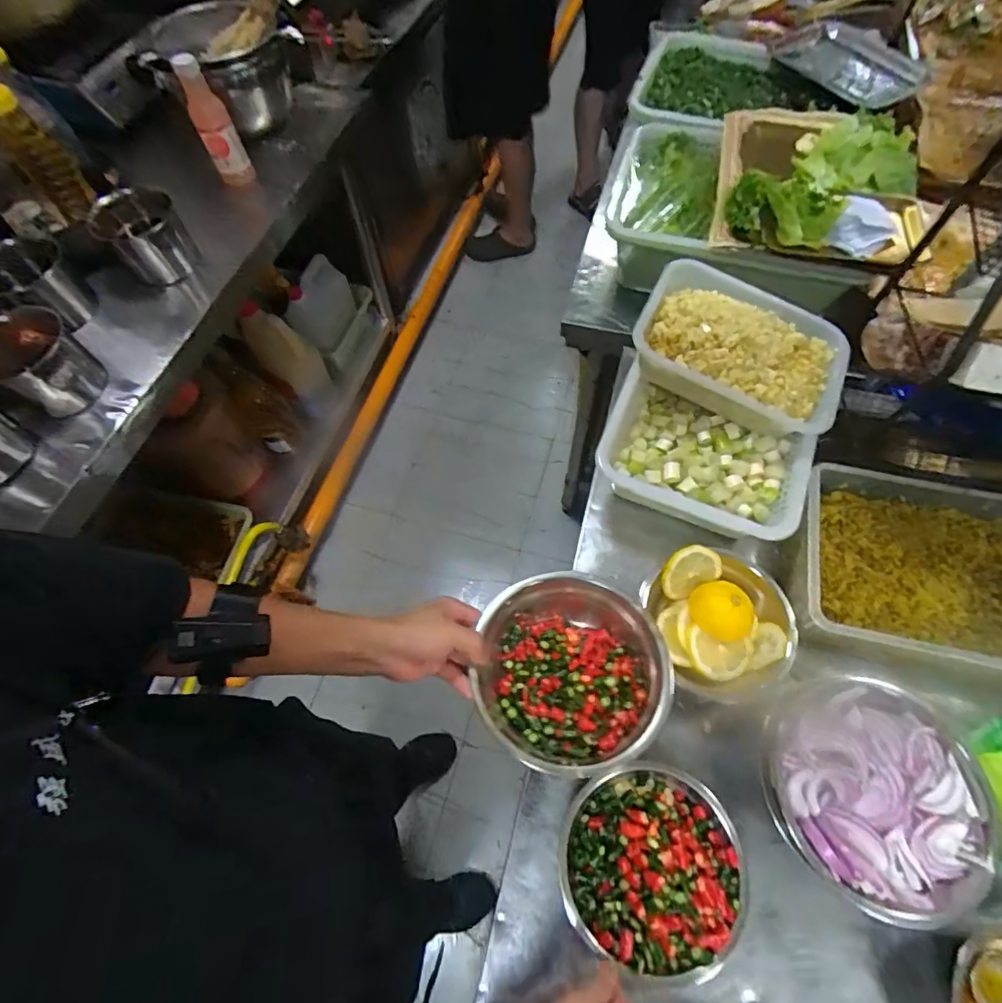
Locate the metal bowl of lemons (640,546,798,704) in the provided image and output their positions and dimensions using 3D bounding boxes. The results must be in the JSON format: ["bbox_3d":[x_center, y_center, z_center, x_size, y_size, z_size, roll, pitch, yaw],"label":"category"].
[{"bbox_3d":[0.252,0.135,0.581,0.139,0.059,0.159,-14,64,-4],"label":"metal bowl of lemons"}]

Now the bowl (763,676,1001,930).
[{"bbox_3d":[0.346,0.276,0.490,0.171,0.078,0.193,-9,64,-1],"label":"bowl"}]

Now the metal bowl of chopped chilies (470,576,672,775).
[{"bbox_3d":[0.071,0.167,0.521,0.178,0.061,0.187,-1,64,2],"label":"metal bowl of chopped chilies"}]

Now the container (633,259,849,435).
[{"bbox_3d":[0.302,-0.194,0.652,0.247,0.095,0.193,20,66,12],"label":"container"}]

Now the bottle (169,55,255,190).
[{"bbox_3d":[-0.491,-0.642,0.882,0.061,0.208,0.059,-26,65,-10],"label":"bottle"}]

